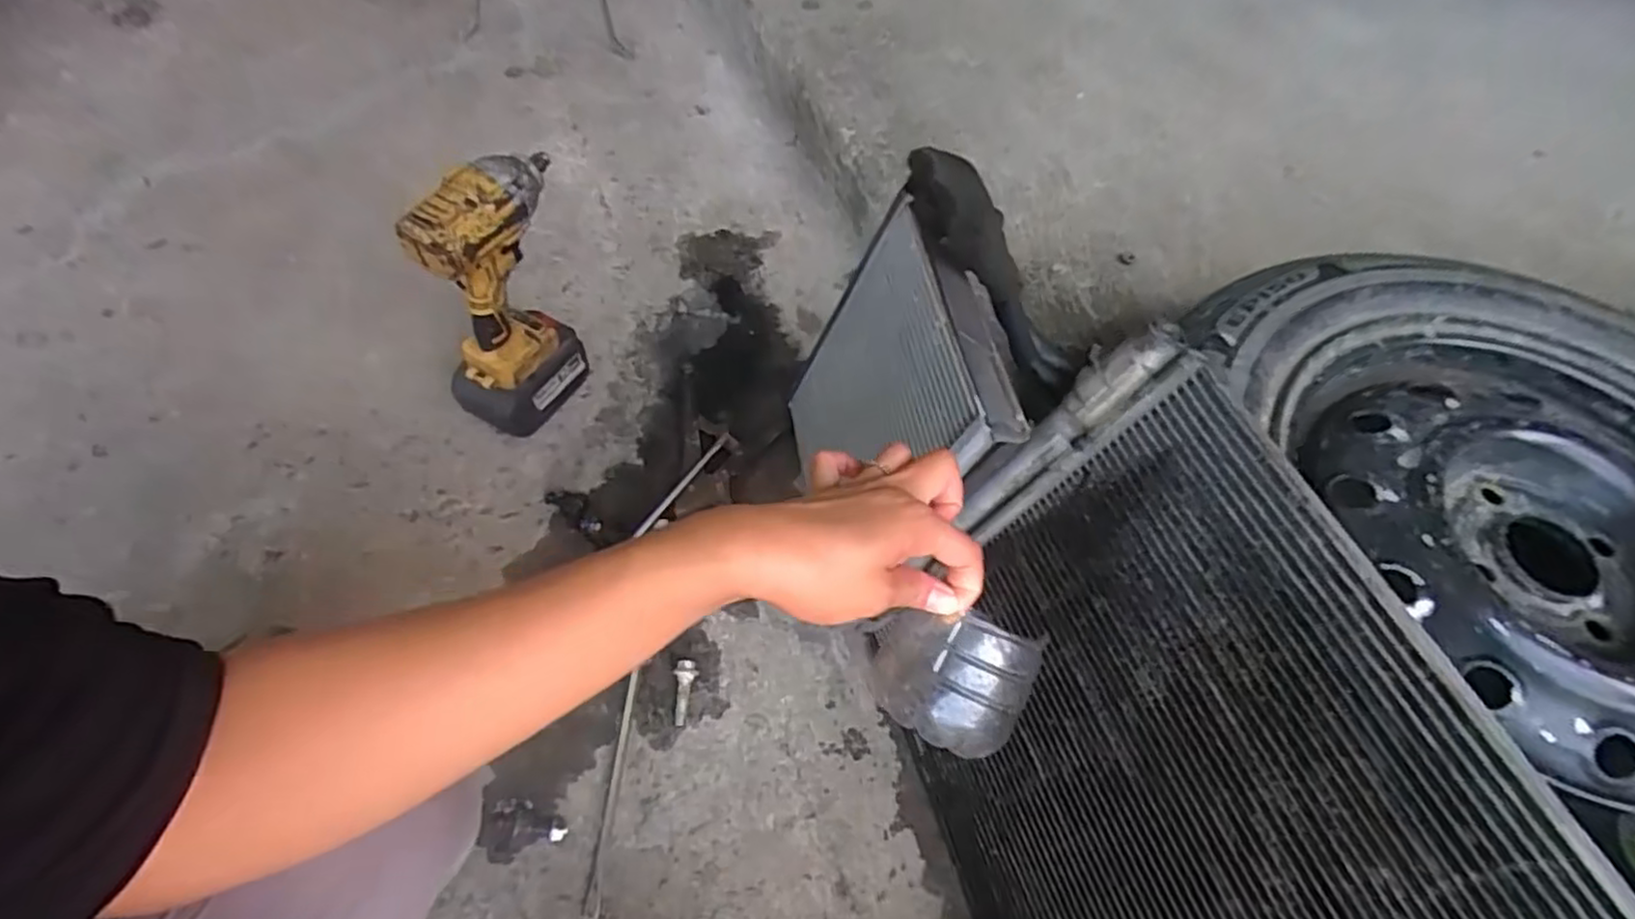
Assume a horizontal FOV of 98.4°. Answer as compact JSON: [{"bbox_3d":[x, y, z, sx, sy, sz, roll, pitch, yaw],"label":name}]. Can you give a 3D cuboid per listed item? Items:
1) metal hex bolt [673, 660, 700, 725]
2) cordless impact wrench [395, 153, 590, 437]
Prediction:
[{"bbox_3d":[-0.114,0.202,0.613,0.020,0.014,0.052,-3,61,-6],"label":"metal hex bolt"},{"bbox_3d":[-0.282,-0.140,0.655,0.067,0.270,0.144,37,60,18],"label":"cordless impact wrench"}]

